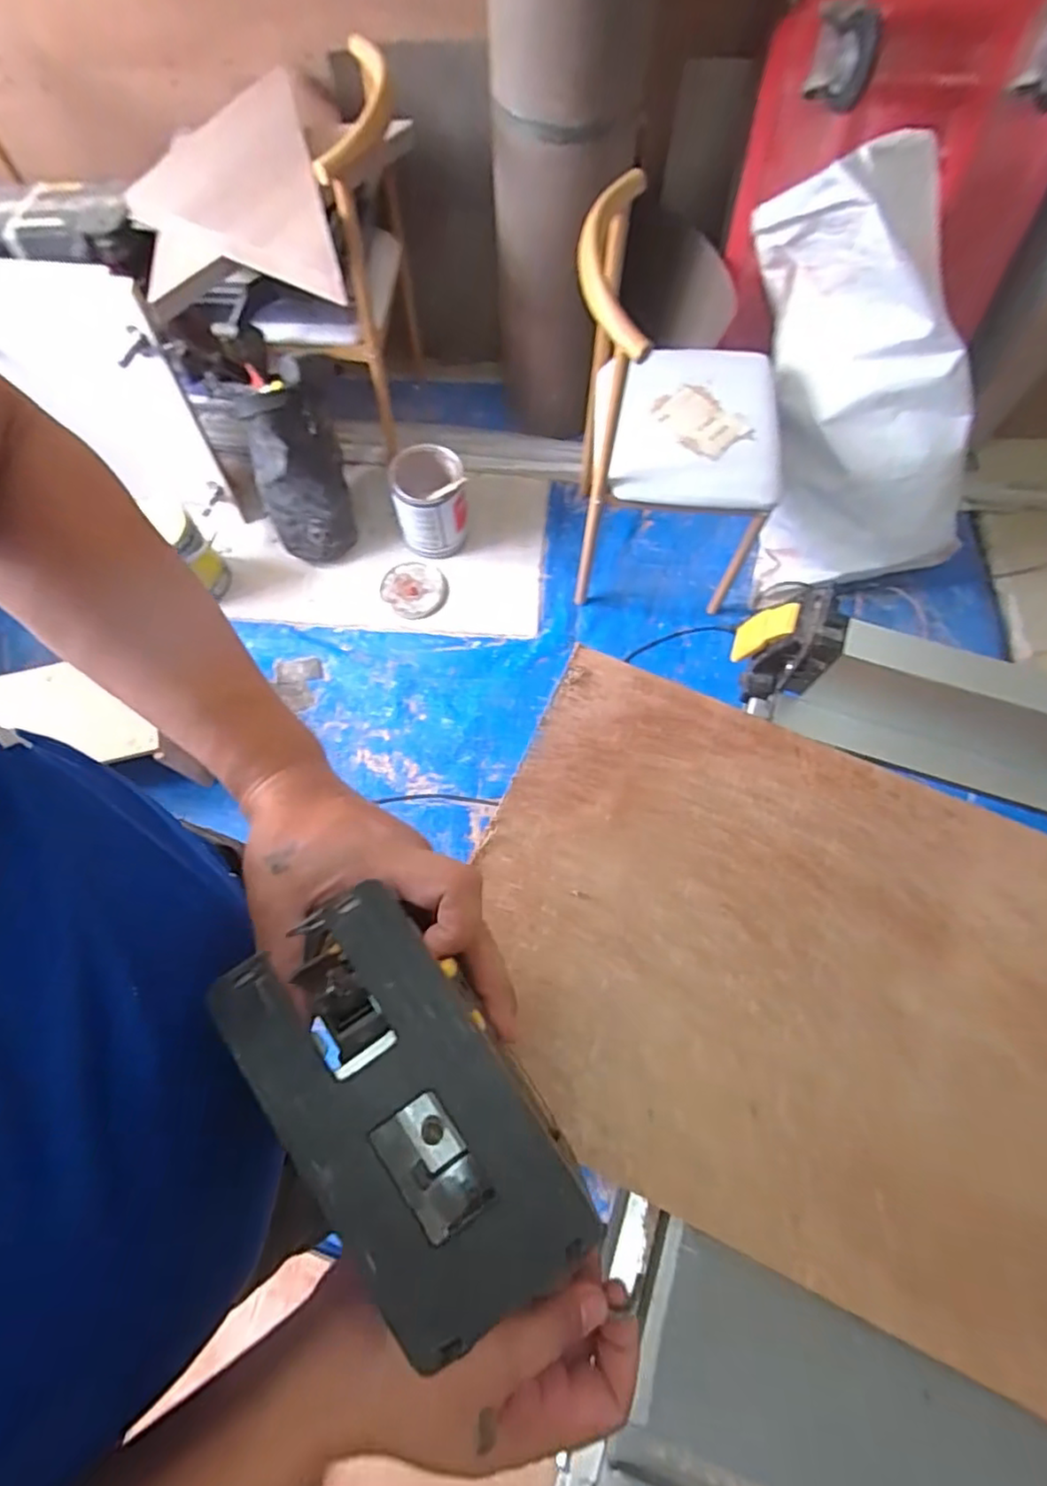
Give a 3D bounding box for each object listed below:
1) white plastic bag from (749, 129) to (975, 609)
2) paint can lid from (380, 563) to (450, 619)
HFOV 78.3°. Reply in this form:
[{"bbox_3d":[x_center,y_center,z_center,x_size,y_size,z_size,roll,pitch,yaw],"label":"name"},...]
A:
[{"bbox_3d":[0.644,-0.675,1.287,0.282,0.760,0.324,-26,36,-8],"label":"white plastic bag"},{"bbox_3d":[-0.264,-0.379,1.586,0.150,0.016,0.159,0,71,1],"label":"paint can lid"}]

